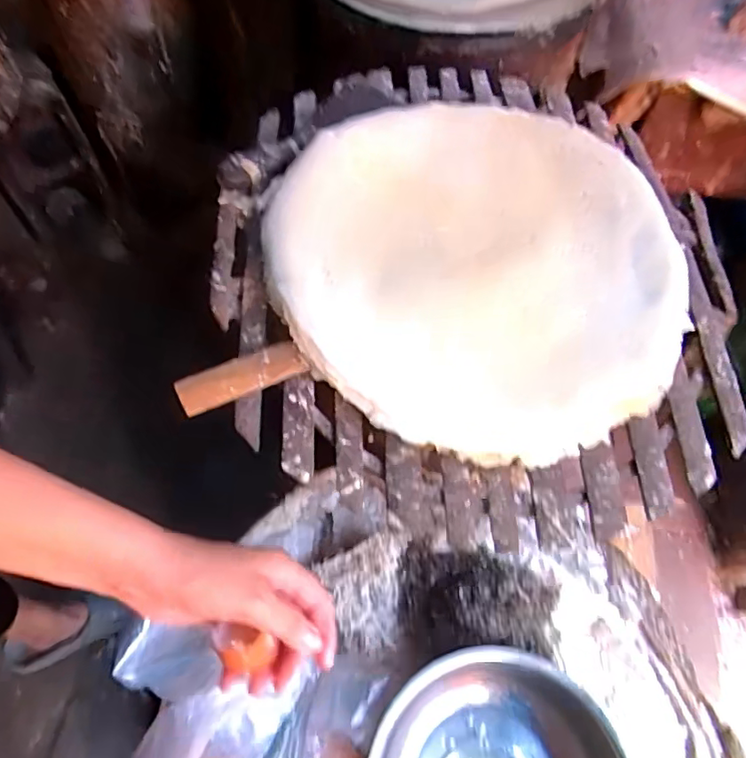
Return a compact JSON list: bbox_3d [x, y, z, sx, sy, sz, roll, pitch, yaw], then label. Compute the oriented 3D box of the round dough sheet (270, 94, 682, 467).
[{"bbox_3d":[0.092,-0.106,0.473,0.338,0.020,0.334,2,70,-7],"label":"round dough sheet"}]

